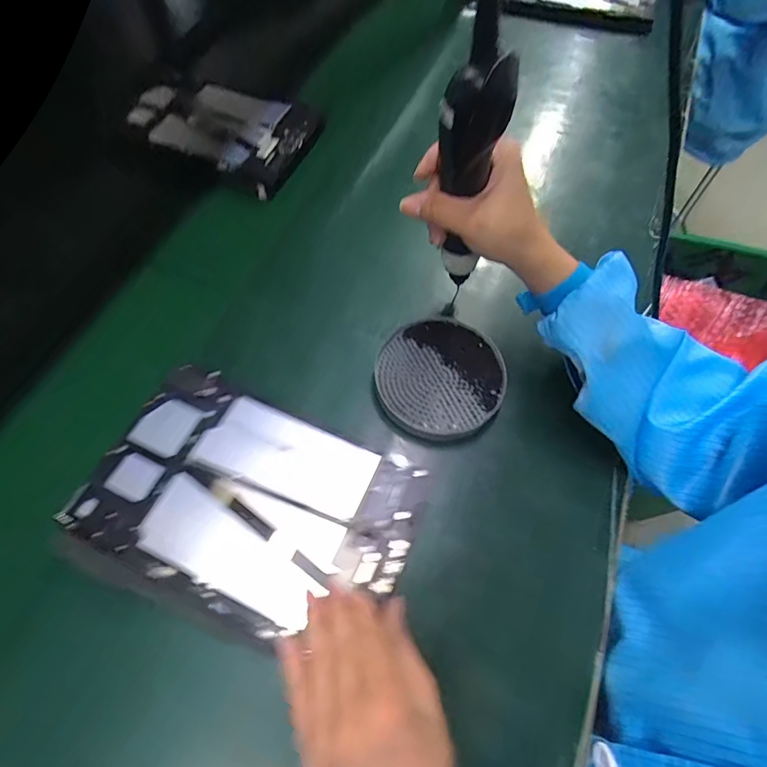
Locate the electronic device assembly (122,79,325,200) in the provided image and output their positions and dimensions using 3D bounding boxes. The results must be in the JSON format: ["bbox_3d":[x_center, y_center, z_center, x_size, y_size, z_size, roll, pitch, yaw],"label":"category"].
[{"bbox_3d":[-0.202,-0.320,0.545,0.232,0.028,0.135,23,65,8],"label":"electronic device assembly"}]

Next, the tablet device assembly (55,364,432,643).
[{"bbox_3d":[-0.099,0.087,0.336,0.238,0.011,0.150,23,65,8],"label":"tablet device assembly"}]

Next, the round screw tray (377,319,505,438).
[{"bbox_3d":[0.051,-0.006,0.405,0.109,0.023,0.109,1,64,-3],"label":"round screw tray"}]

